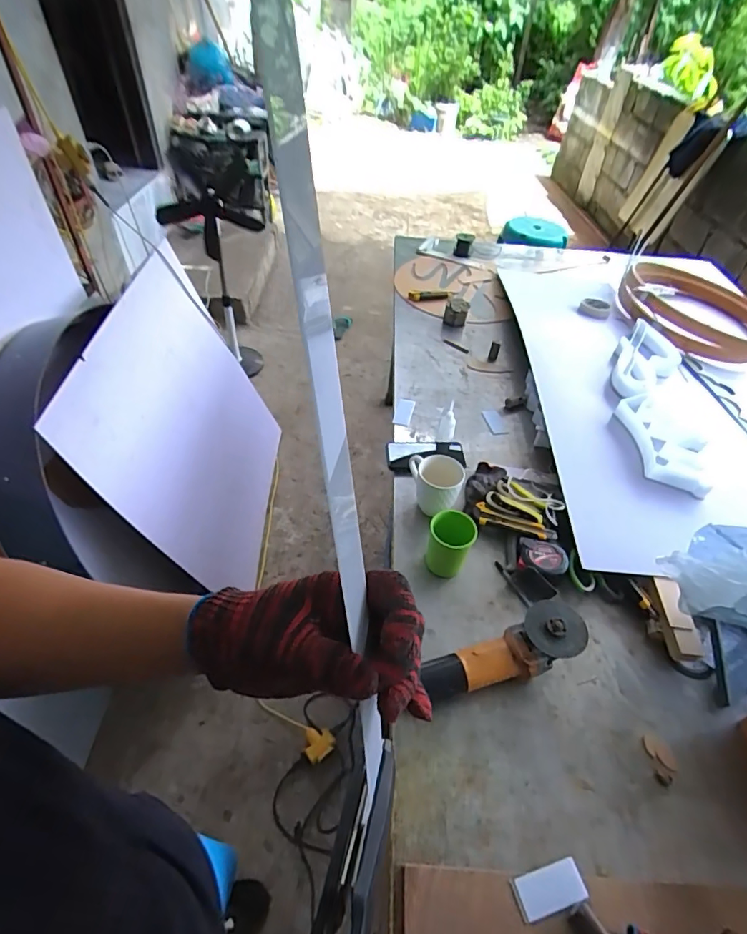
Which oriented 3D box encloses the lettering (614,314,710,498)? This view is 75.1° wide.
[{"bbox_3d":[0.658,-0.172,1.145,0.174,0.044,0.585,14,47,10],"label":"lettering"}]

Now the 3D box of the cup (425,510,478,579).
[{"bbox_3d":[0.130,0.135,0.839,0.073,0.107,0.072,1,46,-1],"label":"cup"}]

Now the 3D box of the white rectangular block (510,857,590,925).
[{"bbox_3d":[0.203,0.485,0.556,0.082,0.010,0.042,-10,48,-12],"label":"white rectangular block"}]

